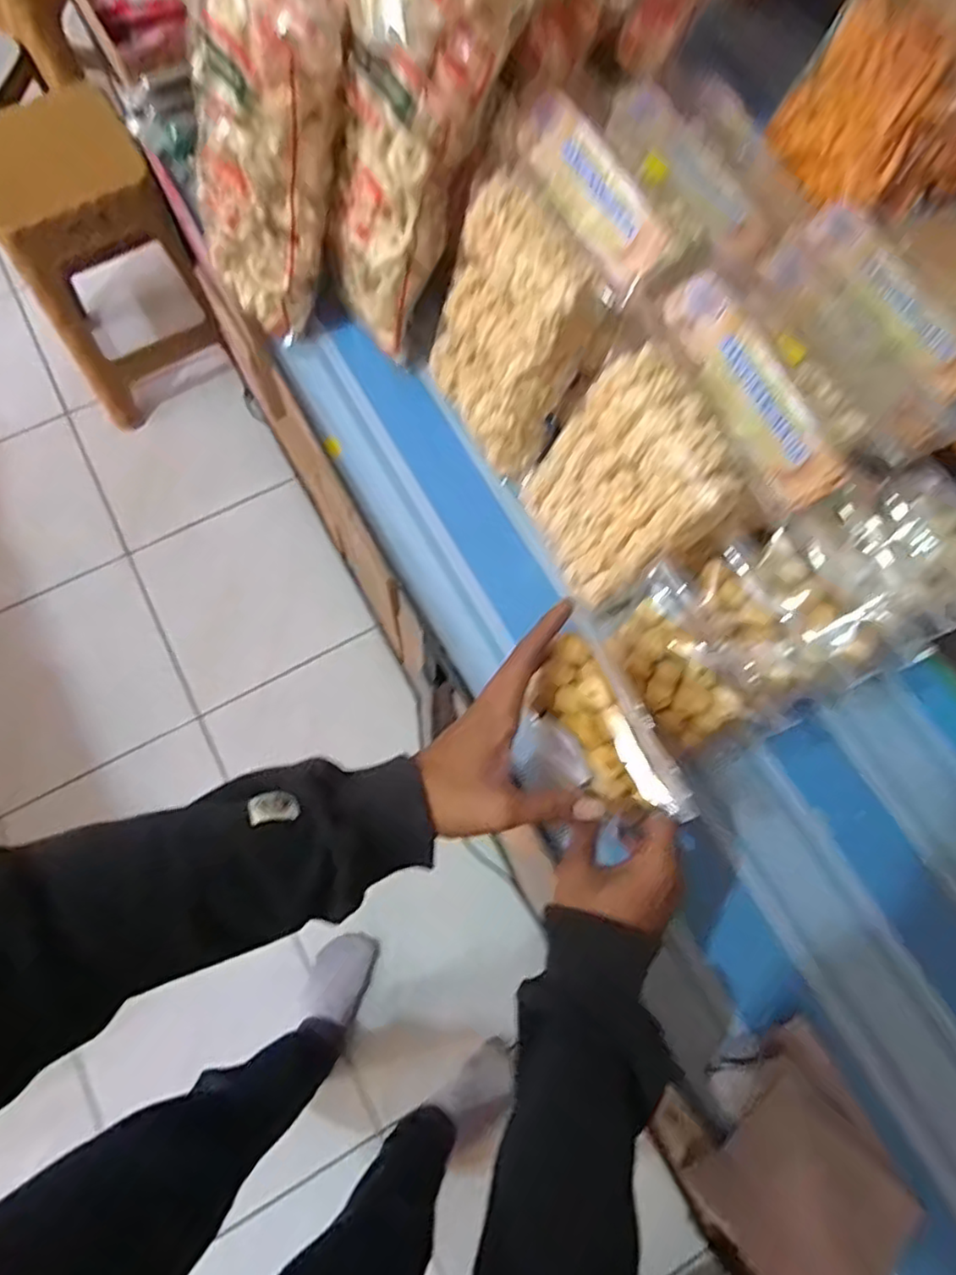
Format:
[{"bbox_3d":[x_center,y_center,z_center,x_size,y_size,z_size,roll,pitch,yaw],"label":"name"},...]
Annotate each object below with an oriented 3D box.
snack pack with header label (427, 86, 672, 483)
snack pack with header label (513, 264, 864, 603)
[{"bbox_3d":[0.039,-0.281,0.581,0.070,0.254,0.176,-22,73,-29],"label":"snack pack with header label"},{"bbox_3d":[0.148,-0.125,0.528,0.158,0.188,0.170,-26,75,-8],"label":"snack pack with header label"}]

